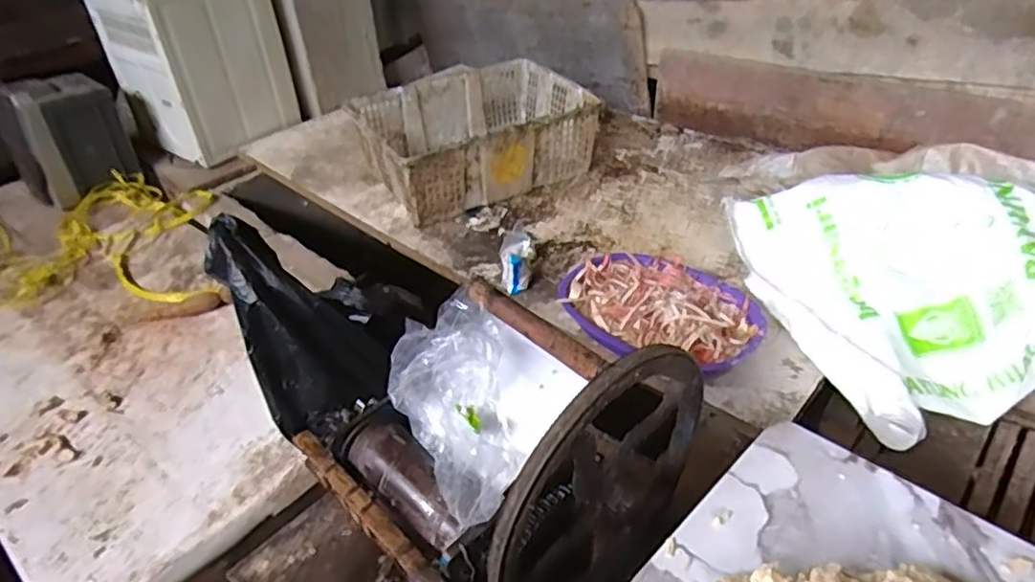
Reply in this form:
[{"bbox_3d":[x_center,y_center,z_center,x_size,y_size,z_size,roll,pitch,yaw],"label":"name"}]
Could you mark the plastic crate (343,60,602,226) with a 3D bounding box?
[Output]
[{"bbox_3d":[-0.091,-0.339,1.444,0.454,0.166,0.335,-20,41,-20],"label":"plastic crate"}]

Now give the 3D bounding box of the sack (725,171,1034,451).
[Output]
[{"bbox_3d":[0.656,0.002,0.884,0.633,0.203,0.379,1,38,6],"label":"sack"}]

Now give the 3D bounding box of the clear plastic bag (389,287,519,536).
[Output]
[{"bbox_3d":[-0.056,0.101,0.572,0.102,0.058,0.207,-10,61,-8],"label":"clear plastic bag"}]

